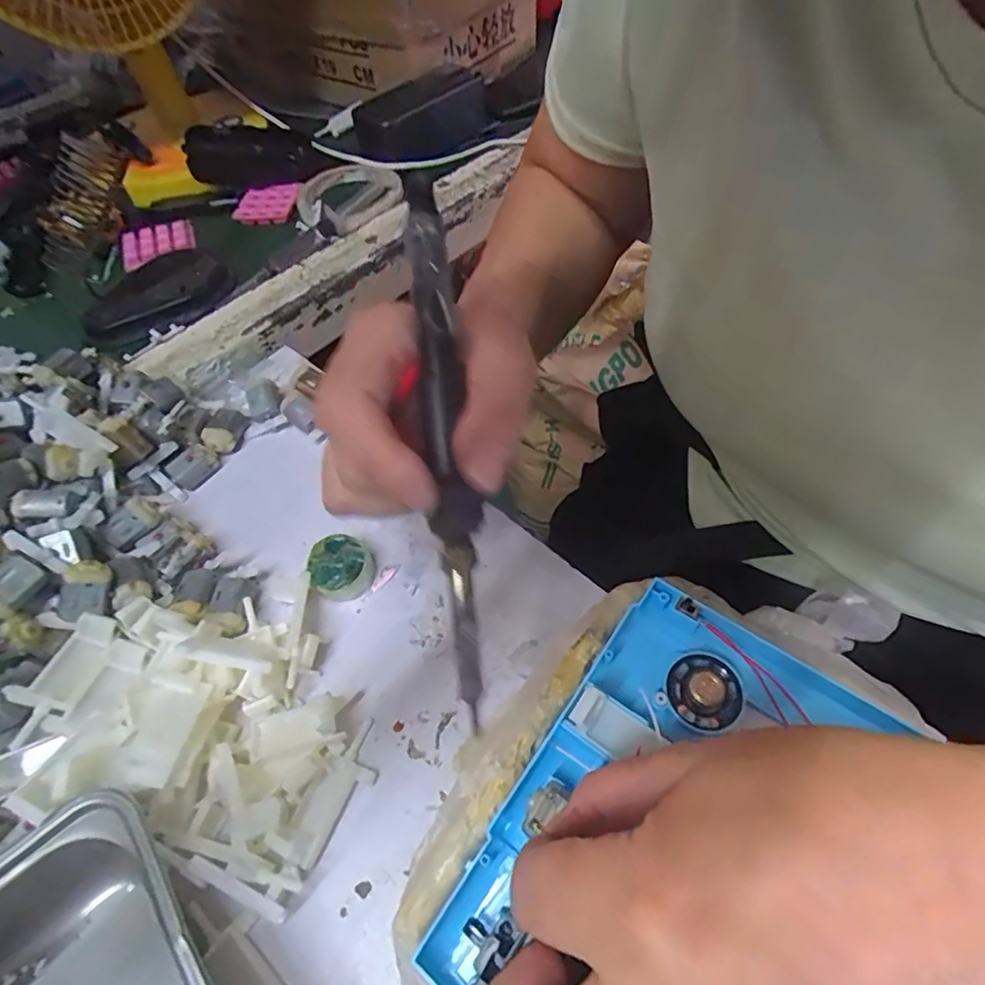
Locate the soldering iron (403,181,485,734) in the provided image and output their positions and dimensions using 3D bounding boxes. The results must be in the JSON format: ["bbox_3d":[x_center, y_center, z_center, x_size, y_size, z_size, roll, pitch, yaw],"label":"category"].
[{"bbox_3d":[-0.016,-0.022,0.187,0.016,0.013,0.185,-6,83,-1],"label":"soldering iron"}]

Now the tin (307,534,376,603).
[{"bbox_3d":[-0.081,0.040,0.294,0.031,0.018,0.030,-2,56,2],"label":"tin"}]

